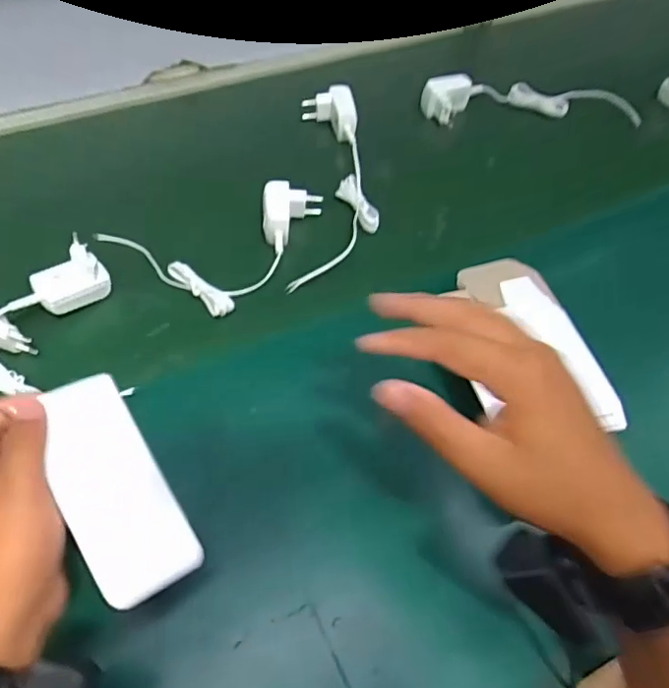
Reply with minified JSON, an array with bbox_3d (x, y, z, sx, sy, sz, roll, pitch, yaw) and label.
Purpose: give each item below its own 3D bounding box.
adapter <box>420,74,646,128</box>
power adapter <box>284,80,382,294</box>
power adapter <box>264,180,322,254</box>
[{"bbox_3d":[0.249,-0.311,0.715,0.268,0.045,0.061,0,55,-3],"label":"adapter"},{"bbox_3d":[0.002,-0.183,0.617,0.086,0.044,0.296,1,55,-2],"label":"power adapter"},{"bbox_3d":[-0.045,-0.128,0.571,0.058,0.033,0.079,5,55,0],"label":"power adapter"}]

